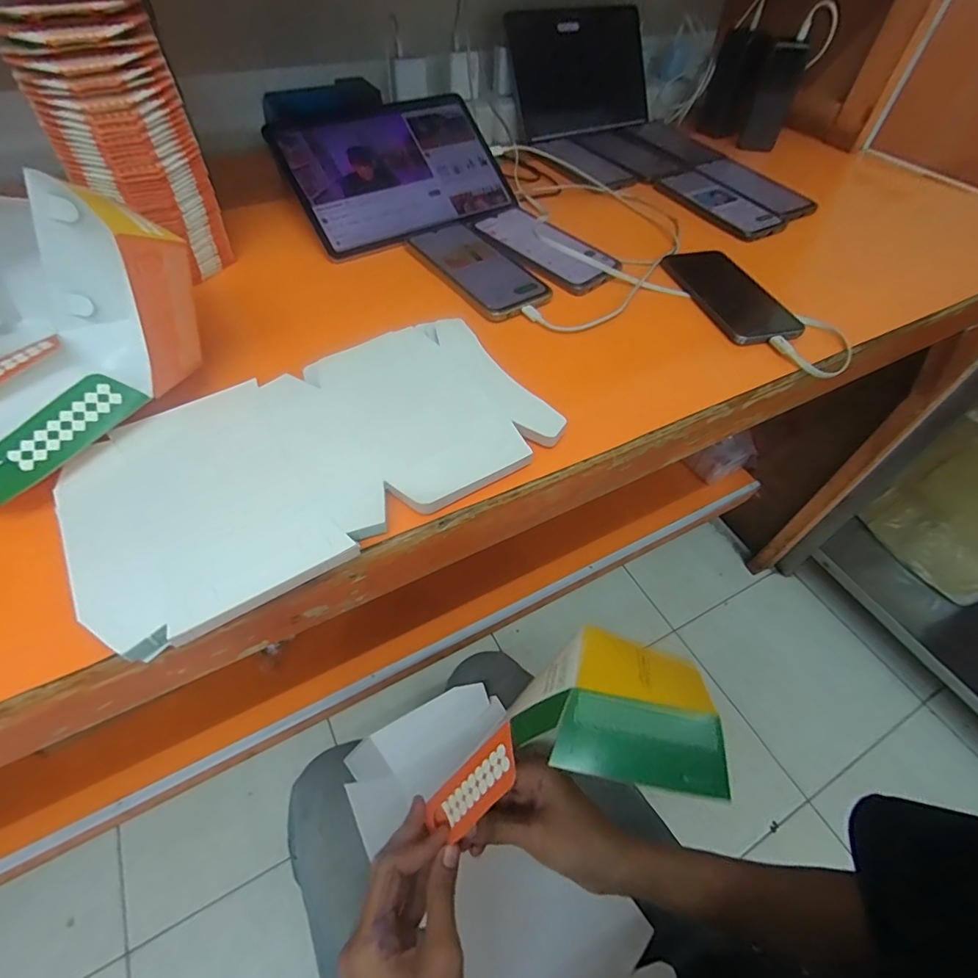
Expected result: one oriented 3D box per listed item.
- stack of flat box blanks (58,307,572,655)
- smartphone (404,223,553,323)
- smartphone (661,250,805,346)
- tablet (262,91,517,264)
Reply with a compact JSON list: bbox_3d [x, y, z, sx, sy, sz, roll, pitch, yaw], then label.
[{"bbox_3d":[-0.118,-0.031,0.351,0.313,0.013,0.176,-28,59,-22],"label":"stack of flat box blanks"},{"bbox_3d":[-0.012,-0.235,0.521,0.086,0.014,0.165,-33,61,-25],"label":"smartphone"},{"bbox_3d":[0.257,-0.207,0.523,0.088,0.016,0.170,-13,54,-13],"label":"smartphone"},{"bbox_3d":[-0.102,-0.370,0.565,0.250,0.008,0.165,-28,91,-21],"label":"tablet"}]

